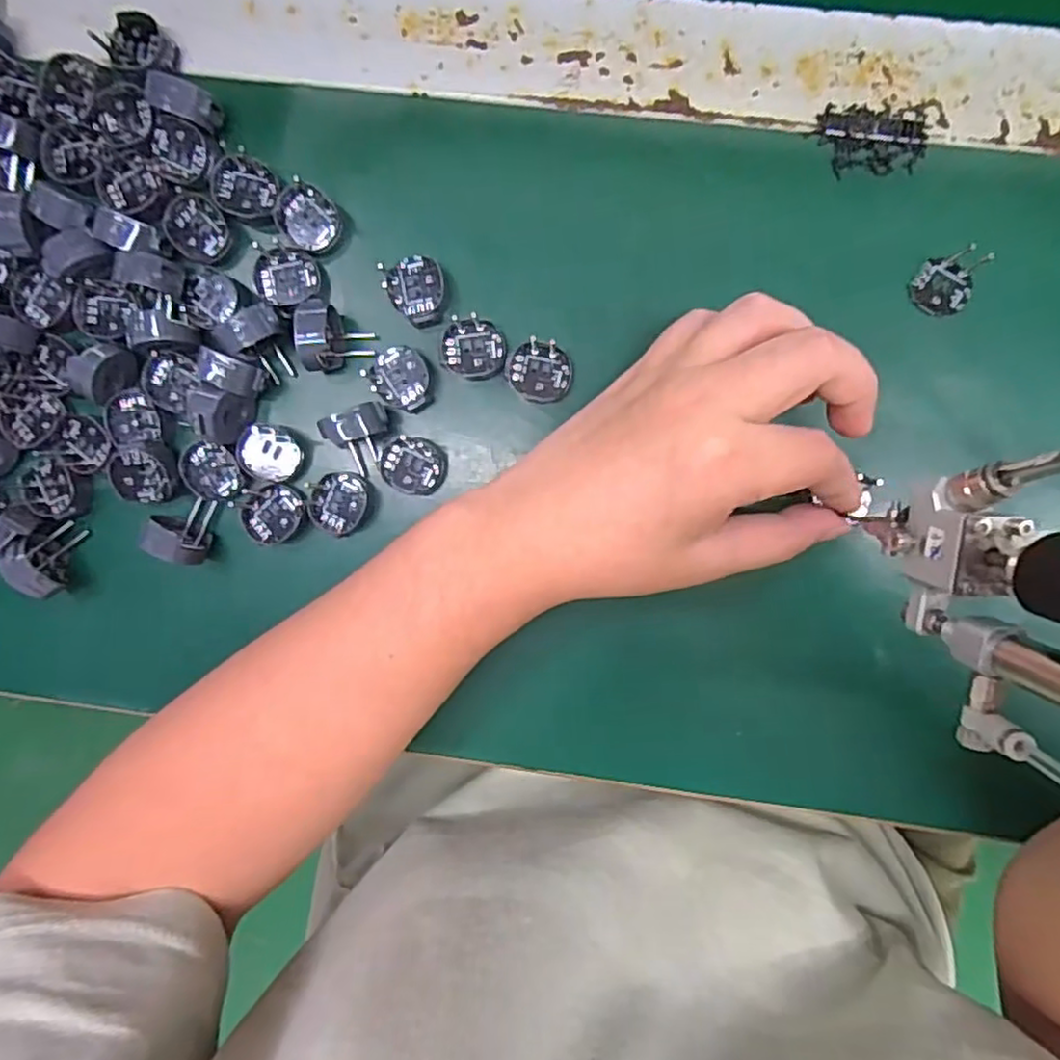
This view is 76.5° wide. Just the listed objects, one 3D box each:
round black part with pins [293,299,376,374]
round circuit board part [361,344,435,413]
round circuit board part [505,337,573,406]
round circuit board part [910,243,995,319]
[{"bbox_3d":[-0.085,-0.086,0.293,0.027,0.020,0.030,-4,95,3],"label":"round black part with pins"},{"bbox_3d":[-0.057,-0.068,0.299,0.030,0.010,0.025,25,96,1],"label":"round circuit board part"},{"bbox_3d":[0.005,-0.069,0.297,0.026,0.012,0.028,0,95,4],"label":"round circuit board part"},{"bbox_3d":[0.179,-0.105,0.285,0.030,0.008,0.024,-16,94,5],"label":"round circuit board part"}]

